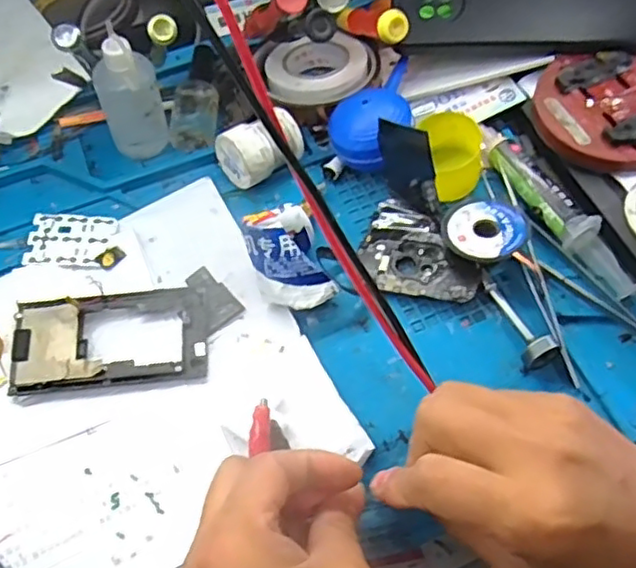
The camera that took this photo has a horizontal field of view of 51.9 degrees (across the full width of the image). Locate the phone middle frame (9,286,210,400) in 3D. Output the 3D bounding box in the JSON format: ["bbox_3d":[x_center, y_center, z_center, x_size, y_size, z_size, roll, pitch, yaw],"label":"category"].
[{"bbox_3d":[-0.110,0.029,0.346,0.100,0.010,0.053,-7,59,-1],"label":"phone middle frame"}]

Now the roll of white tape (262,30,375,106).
[{"bbox_3d":[-0.001,-0.137,0.432,0.070,0.021,0.068,-1,59,2],"label":"roll of white tape"}]

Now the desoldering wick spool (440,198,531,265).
[{"bbox_3d":[0.091,-0.030,0.351,0.042,0.011,0.041,-1,59,2],"label":"desoldering wick spool"}]

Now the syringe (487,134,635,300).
[{"bbox_3d":[0.134,-0.040,0.364,0.019,0.014,0.116,-28,61,-13],"label":"syringe"}]

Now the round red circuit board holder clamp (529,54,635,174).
[{"bbox_3d":[0.171,-0.104,0.383,0.085,0.019,0.085,-1,59,2],"label":"round red circuit board holder clamp"}]

